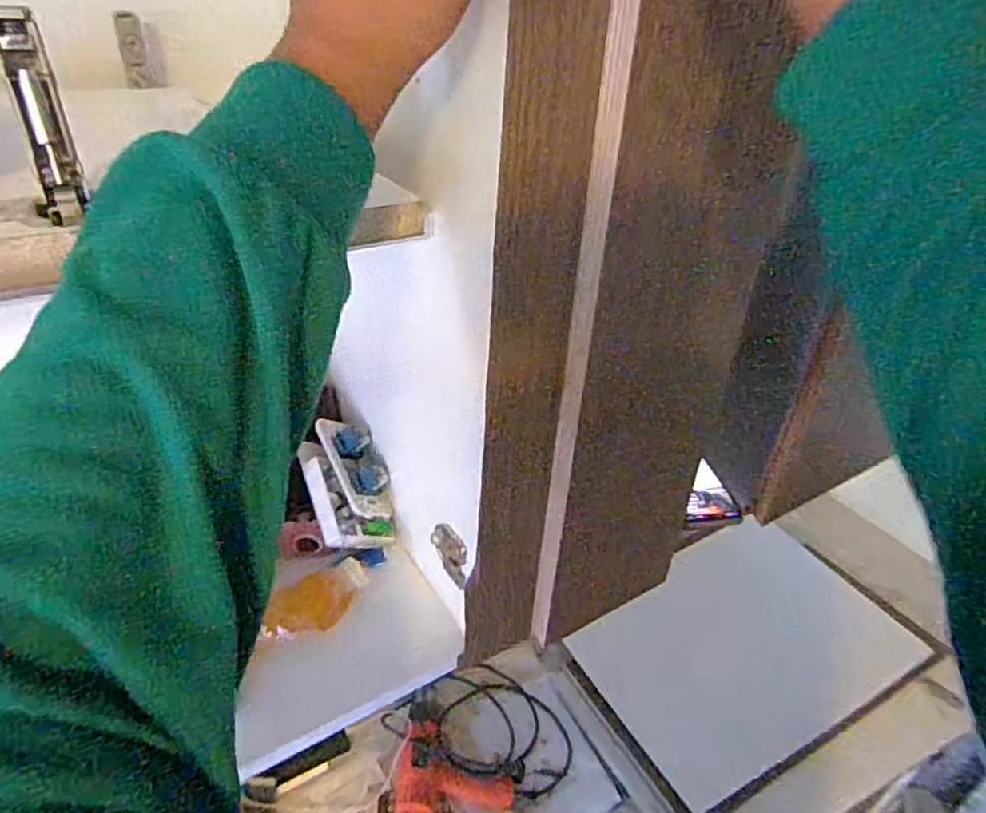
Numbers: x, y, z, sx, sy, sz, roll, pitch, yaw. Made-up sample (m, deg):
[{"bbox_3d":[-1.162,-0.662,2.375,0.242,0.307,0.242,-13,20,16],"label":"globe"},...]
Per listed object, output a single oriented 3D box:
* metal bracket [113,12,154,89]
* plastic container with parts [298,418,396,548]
[{"bbox_3d":[-0.274,-0.271,0.483,0.019,0.049,0.012,-12,37,-22],"label":"metal bracket"},{"bbox_3d":[-0.146,0.078,0.643,0.086,0.047,0.139,-8,64,-34],"label":"plastic container with parts"}]

